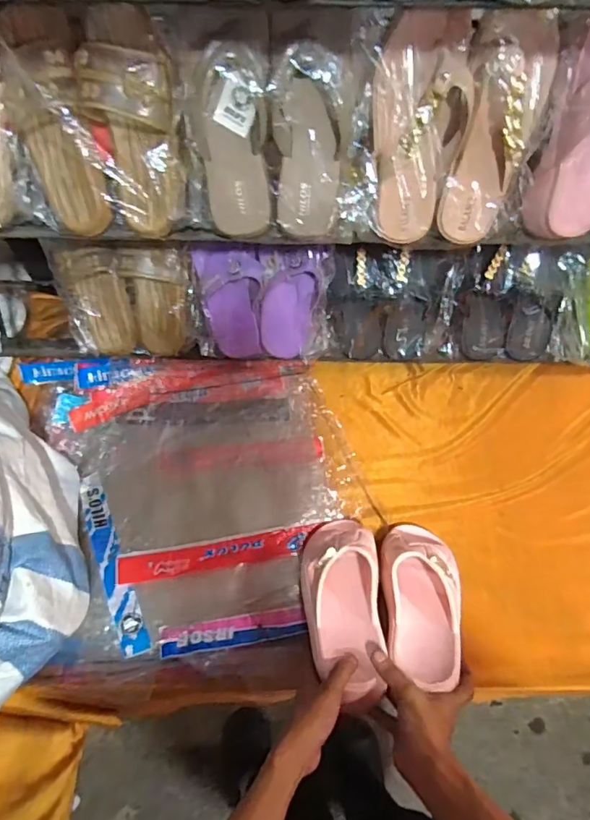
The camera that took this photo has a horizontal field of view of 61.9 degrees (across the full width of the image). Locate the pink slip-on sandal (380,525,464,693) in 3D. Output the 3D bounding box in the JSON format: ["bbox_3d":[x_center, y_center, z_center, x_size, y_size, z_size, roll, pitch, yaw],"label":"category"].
[{"bbox_3d":[0.168,0.236,0.658,0.104,0.094,0.236,20,46,-8],"label":"pink slip-on sandal"}]

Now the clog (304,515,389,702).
[{"bbox_3d":[0.063,0.232,0.640,0.101,0.085,0.258,0,41,0],"label":"clog"}]

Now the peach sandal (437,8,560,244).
[{"bbox_3d":[0.219,-0.296,0.539,0.090,0.216,0.060,12,40,7],"label":"peach sandal"}]

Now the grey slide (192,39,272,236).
[{"bbox_3d":[-0.069,-0.284,0.542,0.077,0.189,0.047,-5,37,-2],"label":"grey slide"}]

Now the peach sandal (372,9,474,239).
[{"bbox_3d":[0.133,-0.294,0.533,0.100,0.218,0.040,1,31,1],"label":"peach sandal"}]

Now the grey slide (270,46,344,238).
[{"bbox_3d":[0.014,-0.283,0.537,0.073,0.181,0.038,-3,35,-2],"label":"grey slide"}]

